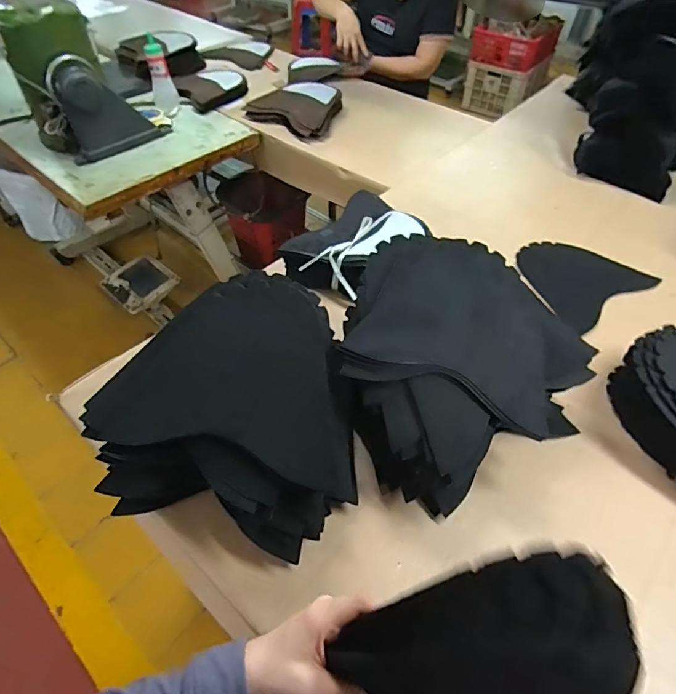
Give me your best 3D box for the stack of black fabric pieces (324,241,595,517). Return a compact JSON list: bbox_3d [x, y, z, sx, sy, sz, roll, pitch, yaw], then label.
[{"bbox_3d":[0.146,0.033,0.585,0.289,0.191,0.290,25,53,19],"label":"stack of black fabric pieces"}]

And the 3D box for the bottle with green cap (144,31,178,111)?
[{"bbox_3d":[-0.516,-0.783,1.330,0.066,0.183,0.074,-36,58,-27],"label":"bottle with green cap"}]

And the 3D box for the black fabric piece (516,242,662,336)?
[{"bbox_3d":[0.451,-0.138,0.872,0.249,0.006,0.208,-27,55,-25],"label":"black fabric piece"}]

